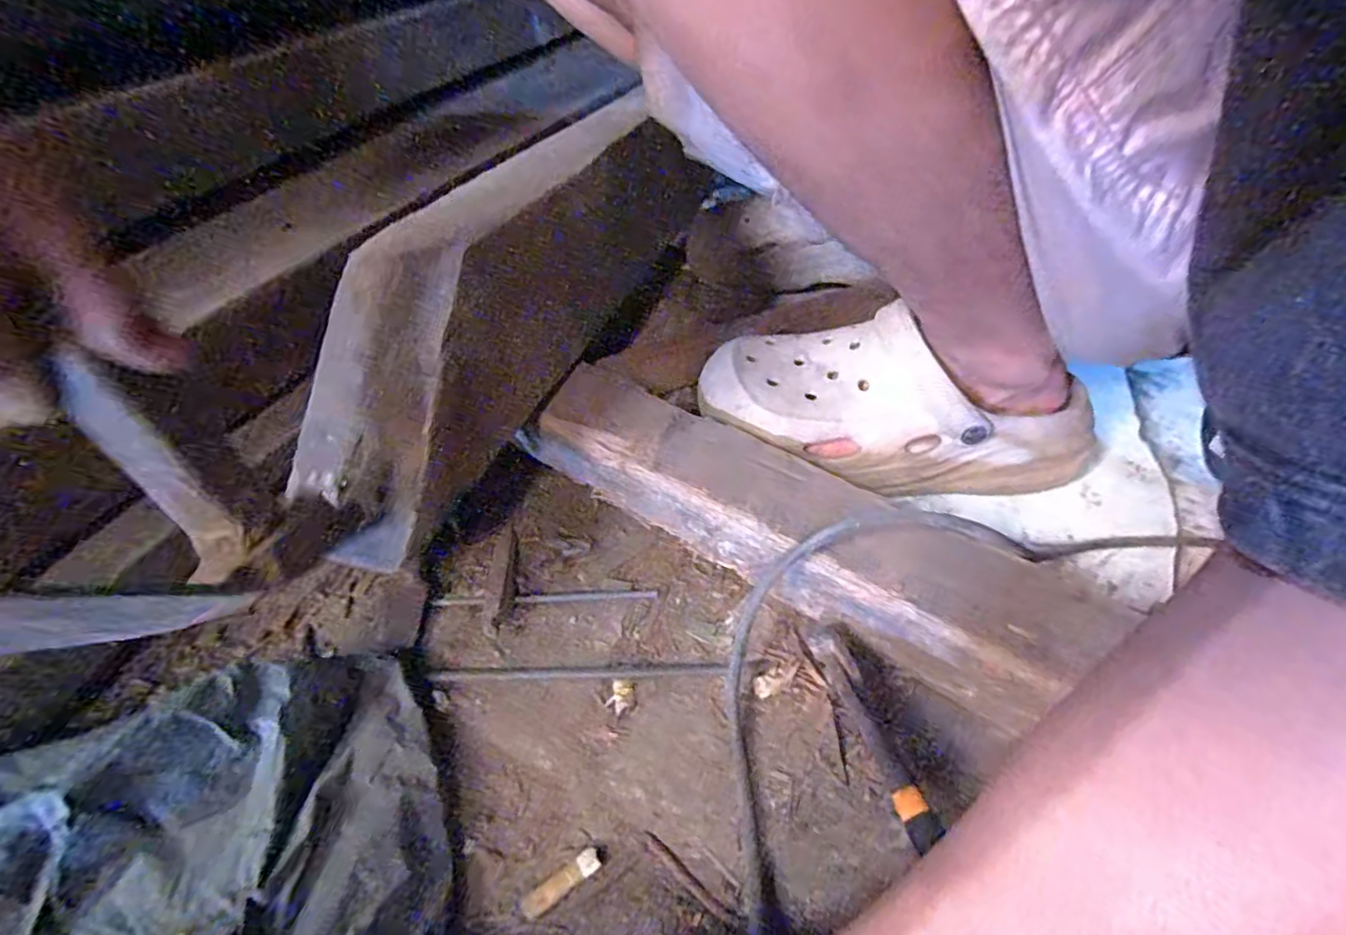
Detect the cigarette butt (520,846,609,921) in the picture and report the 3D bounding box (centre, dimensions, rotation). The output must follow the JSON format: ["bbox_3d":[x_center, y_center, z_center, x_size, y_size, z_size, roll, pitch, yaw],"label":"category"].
[{"bbox_3d":[-0.049,0.187,0.279,0.041,0.005,0.010,-27,49,-25],"label":"cigarette butt"}]

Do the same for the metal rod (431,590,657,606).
[{"bbox_3d":[-0.078,0.080,0.381,0.134,0.006,0.007,-2,44,-1],"label":"metal rod"}]

